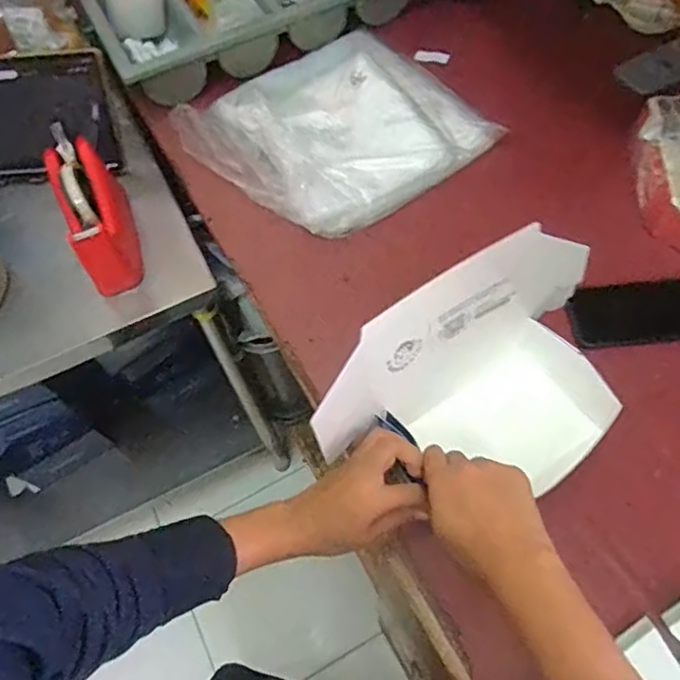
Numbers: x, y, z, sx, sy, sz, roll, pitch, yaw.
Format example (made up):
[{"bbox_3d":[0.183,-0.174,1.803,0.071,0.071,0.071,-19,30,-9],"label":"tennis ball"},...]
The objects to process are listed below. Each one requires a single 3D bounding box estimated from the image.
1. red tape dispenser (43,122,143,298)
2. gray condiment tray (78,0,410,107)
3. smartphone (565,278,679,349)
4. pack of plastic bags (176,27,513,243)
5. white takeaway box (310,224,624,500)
[{"bbox_3d":[-0.323,-0.175,0.791,0.083,0.103,0.208,-24,61,-9],"label":"red tape dispenser"},{"bbox_3d":[-0.145,-0.566,0.923,0.485,0.096,0.273,-27,62,-11],"label":"gray condiment tray"},{"bbox_3d":[0.341,-0.034,0.668,0.164,0.011,0.088,-6,60,0],"label":"smartphone"},{"bbox_3d":[-0.008,-0.298,0.848,0.359,0.051,0.330,-33,63,-14],"label":"pack of plastic bags"},{"bbox_3d":[0.125,0.043,0.497,0.269,0.170,0.139,-27,62,-11],"label":"white takeaway box"}]

